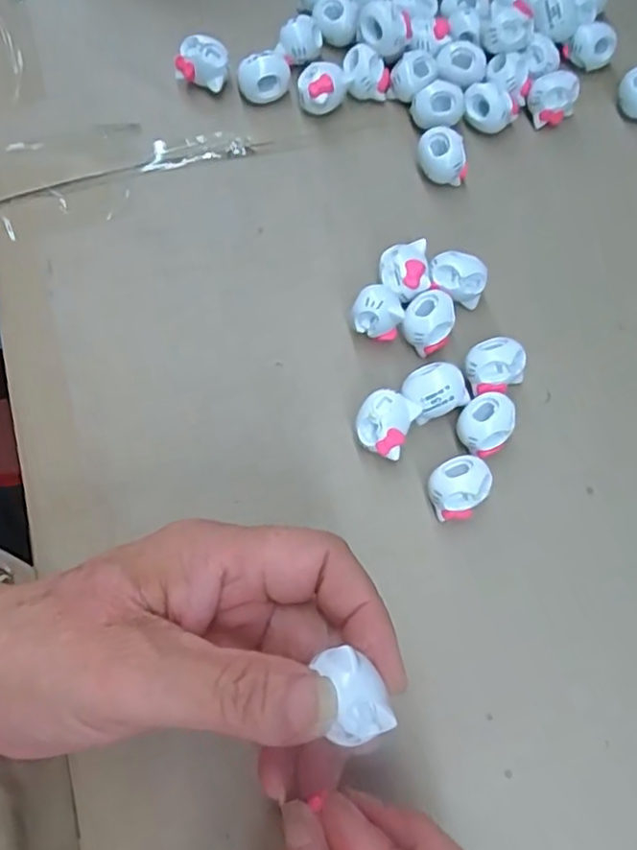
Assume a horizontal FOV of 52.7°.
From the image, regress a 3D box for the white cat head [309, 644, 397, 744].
[{"bbox_3d":[0.009,0.075,0.177,0.017,0.012,0.024,-19,74,-7],"label":"white cat head"}]

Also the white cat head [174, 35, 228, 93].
[{"bbox_3d":[-0.058,-0.178,0.315,0.024,0.020,0.014,20,73,5],"label":"white cat head"}]

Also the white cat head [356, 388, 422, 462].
[{"bbox_3d":[0.027,0.001,0.268,0.021,0.022,0.024,23,73,6],"label":"white cat head"}]

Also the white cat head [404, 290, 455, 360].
[{"bbox_3d":[0.048,-0.045,0.279,0.021,0.019,0.024,17,73,4],"label":"white cat head"}]

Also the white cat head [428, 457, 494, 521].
[{"bbox_3d":[0.056,0.026,0.260,0.025,0.022,0.022,-38,77,-12],"label":"white cat head"}]

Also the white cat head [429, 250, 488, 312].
[{"bbox_3d":[0.061,-0.064,0.287,0.025,0.020,0.017,15,73,4],"label":"white cat head"}]

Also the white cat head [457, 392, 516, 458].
[{"bbox_3d":[0.069,0.000,0.269,0.021,0.021,0.025,22,73,6],"label":"white cat head"}]

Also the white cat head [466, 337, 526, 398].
[{"bbox_3d":[0.075,-0.024,0.275,0.025,0.022,0.020,-25,75,-9],"label":"white cat head"}]

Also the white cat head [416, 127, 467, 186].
[{"bbox_3d":[0.059,-0.128,0.309,0.017,0.020,0.024,-34,76,-11],"label":"white cat head"}]

